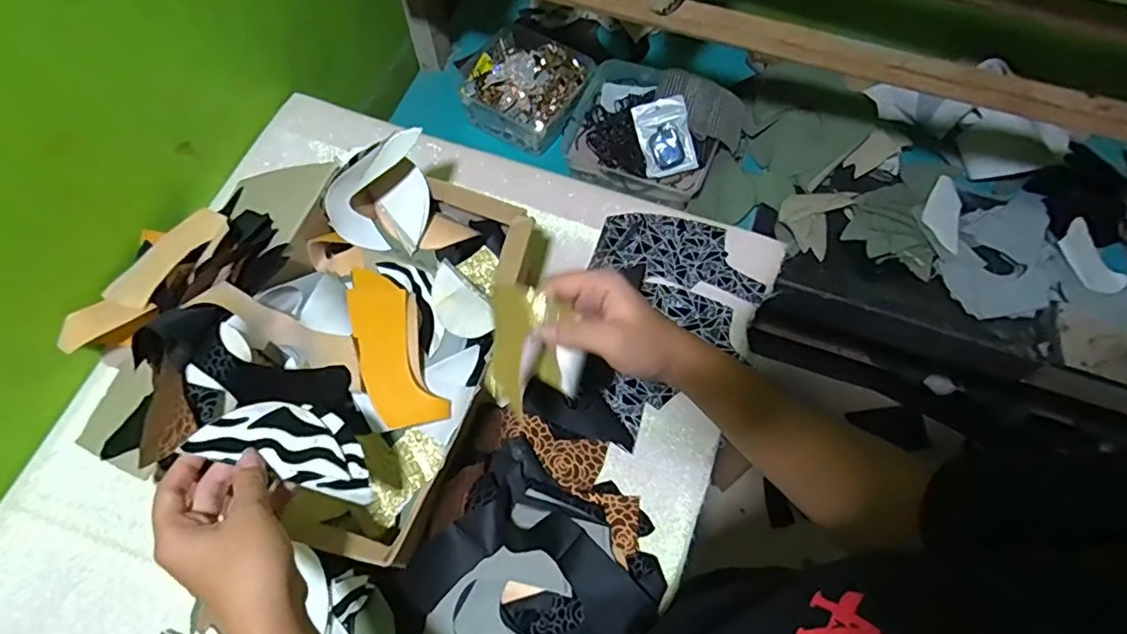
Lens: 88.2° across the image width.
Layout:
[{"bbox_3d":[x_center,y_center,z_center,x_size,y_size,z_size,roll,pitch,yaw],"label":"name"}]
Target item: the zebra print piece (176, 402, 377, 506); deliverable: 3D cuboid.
[{"bbox_3d":[-0.184,0.088,0.405,0.123,0.006,0.051,30,68,-31],"label":"zebra print piece"}]

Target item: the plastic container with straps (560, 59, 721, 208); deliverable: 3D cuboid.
[{"bbox_3d":[0.113,-0.272,0.811,0.206,0.077,0.187,24,68,10],"label":"plastic container with straps"}]

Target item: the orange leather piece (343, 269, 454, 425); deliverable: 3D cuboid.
[{"bbox_3d":[-0.152,0.024,0.500,0.060,0.024,0.153,-15,72,-44],"label":"orange leather piece"}]

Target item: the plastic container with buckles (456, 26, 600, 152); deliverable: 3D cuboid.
[{"bbox_3d":[-0.053,-0.349,0.858,0.154,0.083,0.163,27,68,11],"label":"plastic container with buckles"}]

